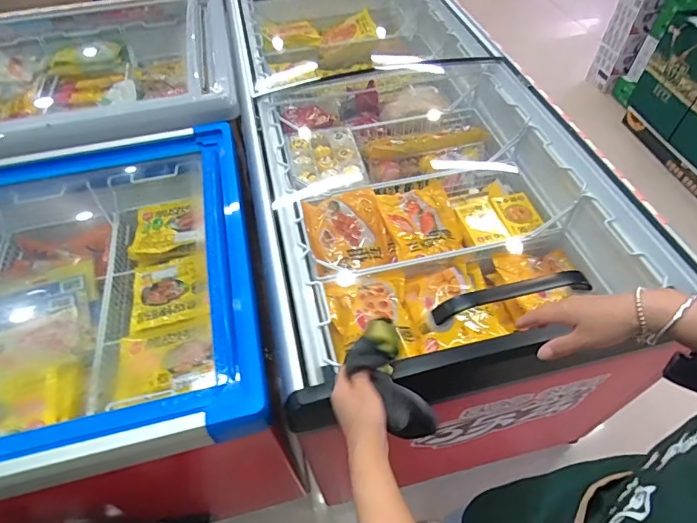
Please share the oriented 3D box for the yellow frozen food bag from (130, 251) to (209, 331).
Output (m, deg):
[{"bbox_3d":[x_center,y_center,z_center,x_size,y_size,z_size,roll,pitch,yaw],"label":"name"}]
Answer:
[{"bbox_3d":[-0.408,0.070,0.999,0.195,0.038,0.172,-10,52,-5],"label":"yellow frozen food bag"}]

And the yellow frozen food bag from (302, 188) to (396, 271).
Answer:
[{"bbox_3d":[-0.003,-0.080,1.116,0.199,0.031,0.205,-13,76,-4],"label":"yellow frozen food bag"}]

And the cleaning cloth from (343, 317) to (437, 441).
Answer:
[{"bbox_3d":[0.067,0.177,0.609,0.076,0.215,0.061,-43,31,-27],"label":"cleaning cloth"}]

